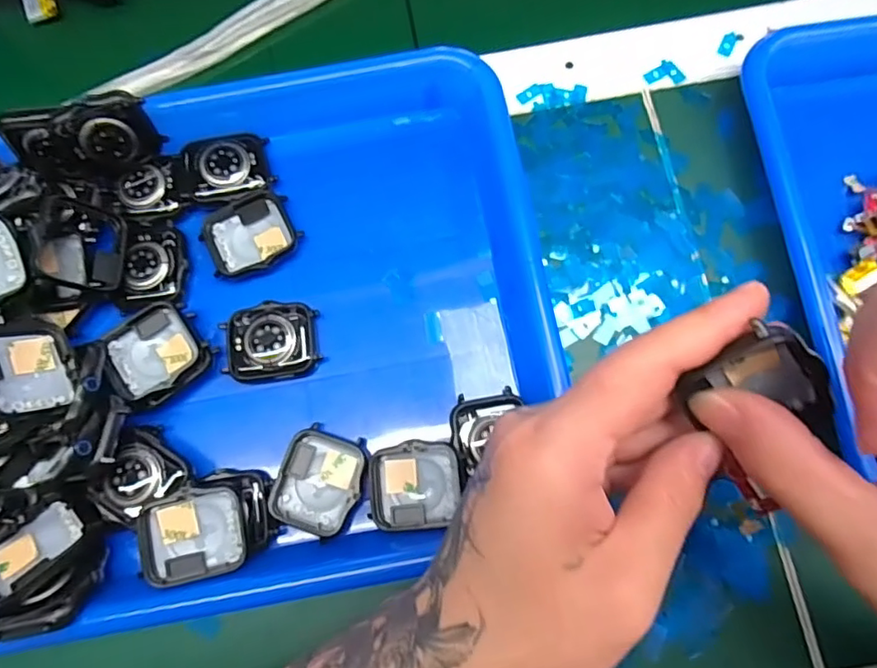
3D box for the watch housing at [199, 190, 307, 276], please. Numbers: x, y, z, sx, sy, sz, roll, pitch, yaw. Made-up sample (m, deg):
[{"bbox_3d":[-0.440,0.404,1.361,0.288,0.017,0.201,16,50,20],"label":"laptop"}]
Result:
[{"bbox_3d":[-0.097,-0.051,0.295,0.045,0.007,0.037,-22,77,-4],"label":"watch housing"}]

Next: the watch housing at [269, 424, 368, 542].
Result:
[{"bbox_3d":[-0.056,0.069,0.268,0.036,0.009,0.046,15,78,5],"label":"watch housing"}]

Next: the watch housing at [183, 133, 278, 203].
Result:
[{"bbox_3d":[-0.110,-0.088,0.298,0.041,0.013,0.036,-17,77,-2],"label":"watch housing"}]

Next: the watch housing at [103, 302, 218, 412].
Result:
[{"bbox_3d":[-0.136,0.009,0.273,0.044,0.010,0.039,-34,78,-6],"label":"watch housing"}]

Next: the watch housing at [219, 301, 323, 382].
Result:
[{"bbox_3d":[-0.083,0.004,0.282,0.043,0.014,0.037,-4,77,1],"label":"watch housing"}]

